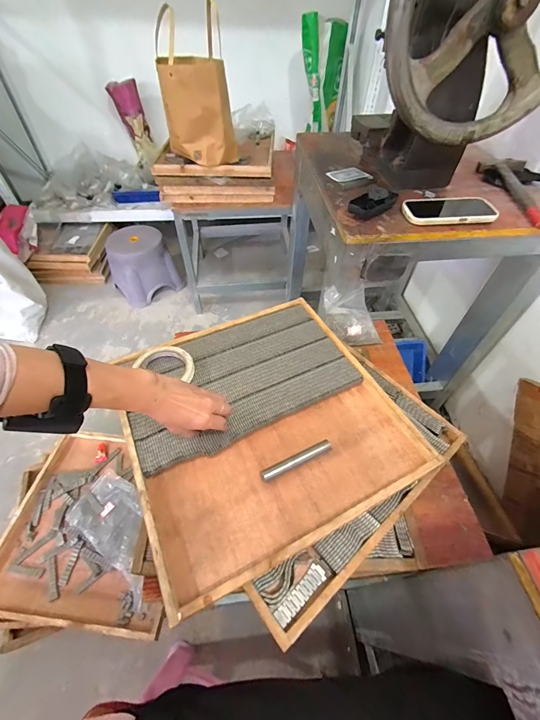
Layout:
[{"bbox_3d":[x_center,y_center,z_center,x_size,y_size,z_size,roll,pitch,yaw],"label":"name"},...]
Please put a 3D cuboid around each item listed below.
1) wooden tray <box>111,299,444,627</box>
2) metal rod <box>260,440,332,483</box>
[{"bbox_3d":[-0.016,0.081,0.508,0.389,0.030,0.392,-21,55,-17],"label":"wooden tray"},{"bbox_3d":[0.039,0.146,0.460,0.110,0.019,0.016,-20,55,-16],"label":"metal rod"}]

